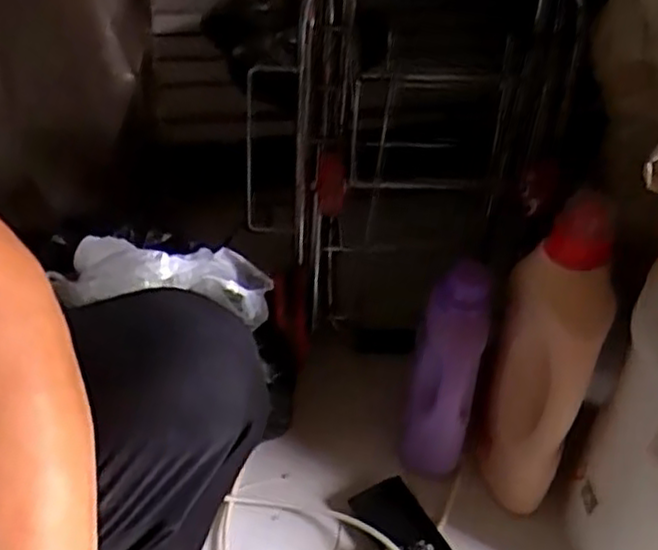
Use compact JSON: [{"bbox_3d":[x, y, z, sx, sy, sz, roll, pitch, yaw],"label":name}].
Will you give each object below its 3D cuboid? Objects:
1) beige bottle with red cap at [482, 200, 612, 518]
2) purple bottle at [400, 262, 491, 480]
[{"bbox_3d":[0.231,0.097,0.783,0.085,0.338,0.143,9,41,4],"label":"beige bottle with red cap"},{"bbox_3d":[0.139,0.106,0.833,0.080,0.247,0.120,15,42,10],"label":"purple bottle"}]

